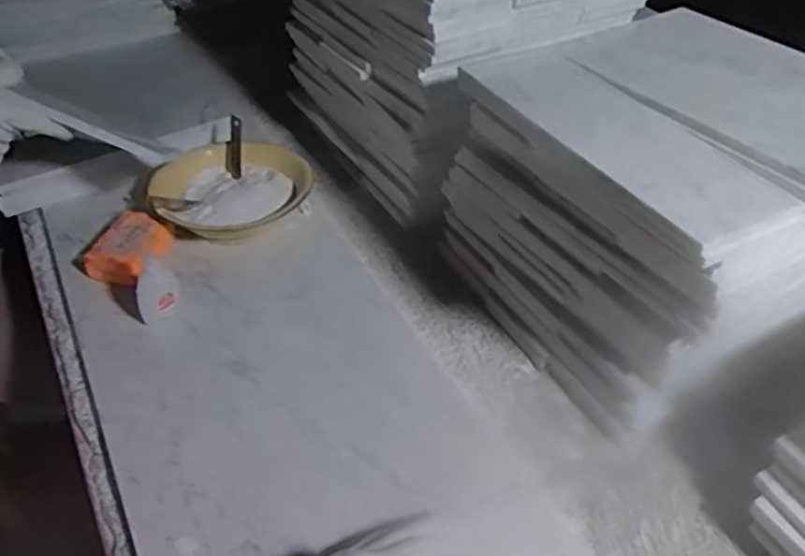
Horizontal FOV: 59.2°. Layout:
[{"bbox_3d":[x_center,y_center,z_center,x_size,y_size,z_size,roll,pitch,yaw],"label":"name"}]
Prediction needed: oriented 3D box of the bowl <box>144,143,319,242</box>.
[{"bbox_3d":[-0.210,-0.104,0.874,0.202,0.057,0.161,1,39,4],"label":"bowl"}]

